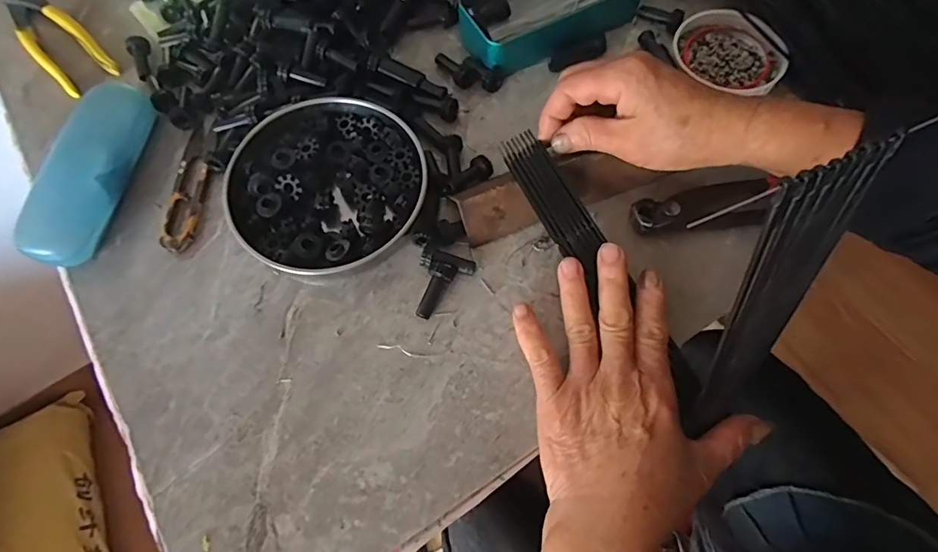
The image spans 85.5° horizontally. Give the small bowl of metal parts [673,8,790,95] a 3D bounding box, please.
[{"bbox_3d":[0.210,-0.181,0.409,0.086,0.024,0.071,38,73,16],"label":"small bowl of metal parts"}]

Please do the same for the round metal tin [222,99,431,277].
[{"bbox_3d":[-0.104,-0.065,0.370,0.136,0.027,0.137,-1,67,1],"label":"round metal tin"}]

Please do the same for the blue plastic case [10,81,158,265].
[{"bbox_3d":[-0.276,-0.082,0.372,0.048,0.042,0.155,4,67,3],"label":"blue plastic case"}]

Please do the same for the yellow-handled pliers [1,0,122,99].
[{"bbox_3d":[-0.368,-0.212,0.445,0.165,0.014,0.046,40,74,16],"label":"yellow-handled pliers"}]

